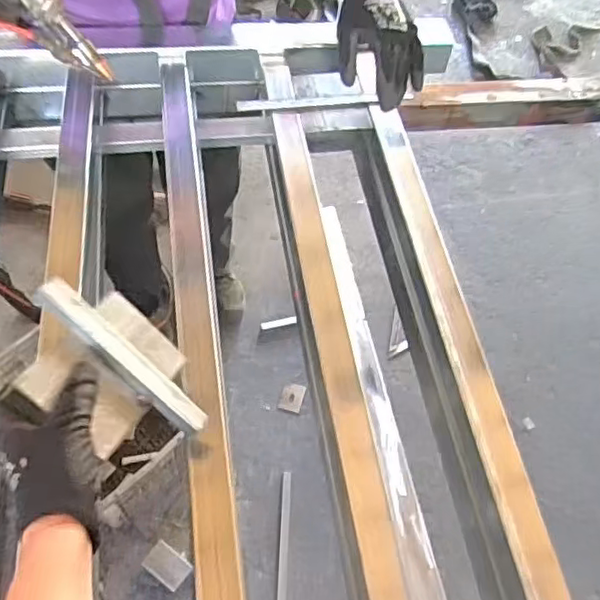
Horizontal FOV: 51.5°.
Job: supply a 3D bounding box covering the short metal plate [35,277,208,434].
[{"bbox_3d":[-0.159,0.054,0.559,0.183,0.019,0.033,45,63,-12],"label":"short metal plate"}]

